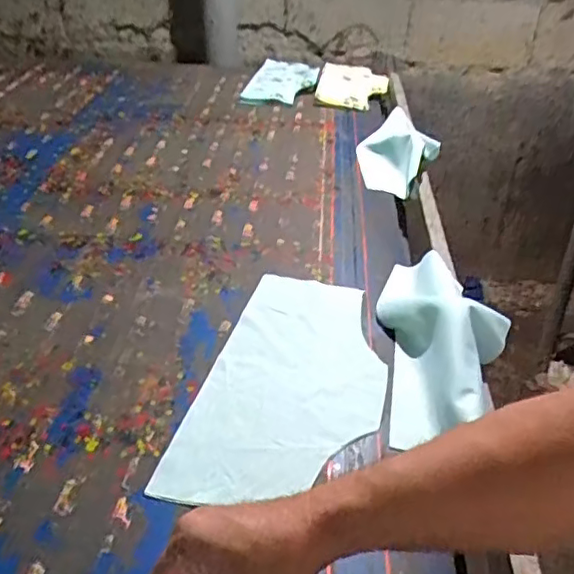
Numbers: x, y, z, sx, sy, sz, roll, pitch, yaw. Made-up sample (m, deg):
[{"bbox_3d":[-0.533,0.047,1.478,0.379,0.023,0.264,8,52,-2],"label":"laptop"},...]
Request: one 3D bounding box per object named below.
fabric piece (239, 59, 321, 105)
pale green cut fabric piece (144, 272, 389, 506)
[{"bbox_3d":[-0.009,-0.505,1.467,0.158,0.018,0.259,6,41,9],"label":"fabric piece"},{"bbox_3d":[0.011,0.094,0.634,0.177,0.009,0.339,11,37,13],"label":"pale green cut fabric piece"}]

